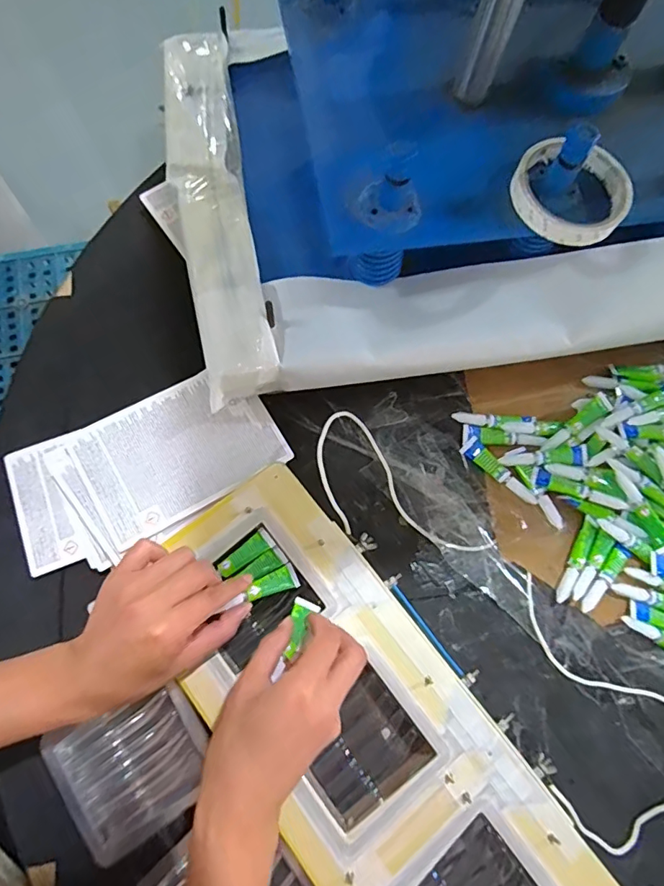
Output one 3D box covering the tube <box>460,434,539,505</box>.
[{"bbox_3d":[0.158,0.028,0.481,0.018,0.014,0.082,-42,79,-11],"label":"tube"}]

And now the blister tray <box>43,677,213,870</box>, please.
[{"bbox_3d":[-0.151,0.245,0.384,0.108,0.017,0.090,-31,77,-9],"label":"blister tray"}]

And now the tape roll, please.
[{"bbox_3d":[0.187,-0.197,0.398,0.089,0.014,0.088,1,73,-4],"label":"tape roll"}]

